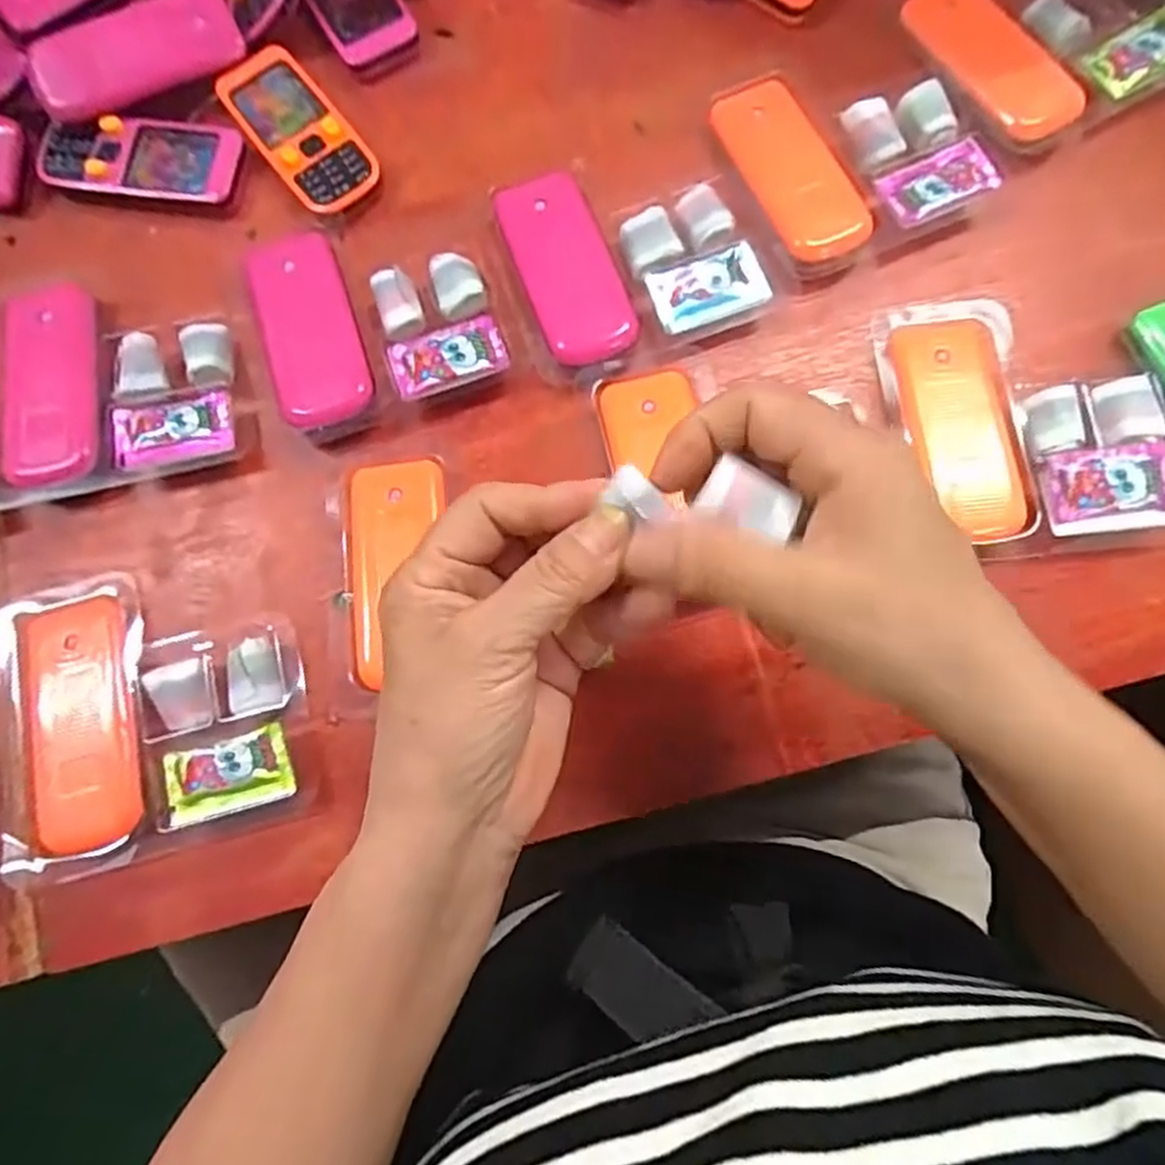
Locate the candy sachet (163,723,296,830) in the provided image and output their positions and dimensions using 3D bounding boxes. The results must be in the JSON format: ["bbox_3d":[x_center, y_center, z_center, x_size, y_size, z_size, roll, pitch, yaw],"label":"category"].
[{"bbox_3d":[-0.150,0.082,0.313,0.051,0.005,0.031,-16,79,-2],"label":"candy sachet"}]

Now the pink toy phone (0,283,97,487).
[{"bbox_3d":[-0.259,-0.099,0.361,0.039,0.009,0.104,-7,79,0],"label":"pink toy phone"}]

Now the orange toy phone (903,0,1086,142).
[{"bbox_3d":[0.205,-0.266,0.374,0.044,0.011,0.101,-26,80,-4],"label":"orange toy phone"}]

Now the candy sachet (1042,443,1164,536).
[{"bbox_3d":[0.233,-0.041,0.327,0.053,0.009,0.036,-6,79,0],"label":"candy sachet"}]

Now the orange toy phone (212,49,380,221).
[{"bbox_3d":[-0.147,-0.233,0.383,0.046,0.007,0.098,-37,81,-6],"label":"orange toy phone"}]

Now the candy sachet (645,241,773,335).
[{"bbox_3d":[0.060,-0.140,0.352,0.052,0.004,0.032,-20,80,-3],"label":"candy sachet"}]

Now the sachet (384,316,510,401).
[{"bbox_3d":[-0.063,-0.107,0.349,0.053,0.004,0.029,-20,80,-3],"label":"sachet"}]

